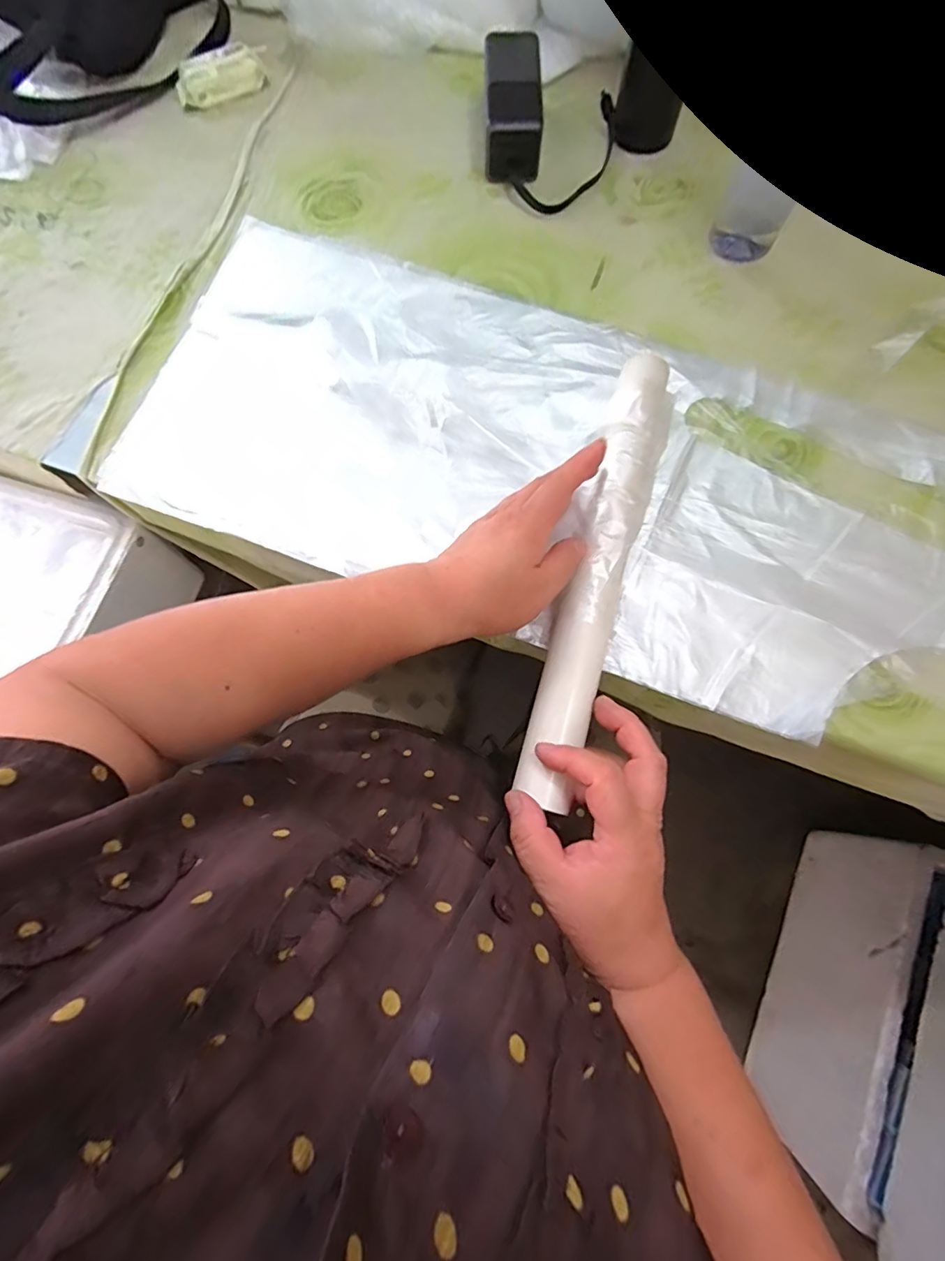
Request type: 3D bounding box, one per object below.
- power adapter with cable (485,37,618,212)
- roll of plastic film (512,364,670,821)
[{"bbox_3d":[0.075,-0.492,0.494,0.130,0.046,0.165,1,76,2],"label":"power adapter with cable"},{"bbox_3d":[0.098,-0.060,0.391,0.048,0.038,0.335,16,76,5],"label":"roll of plastic film"}]

